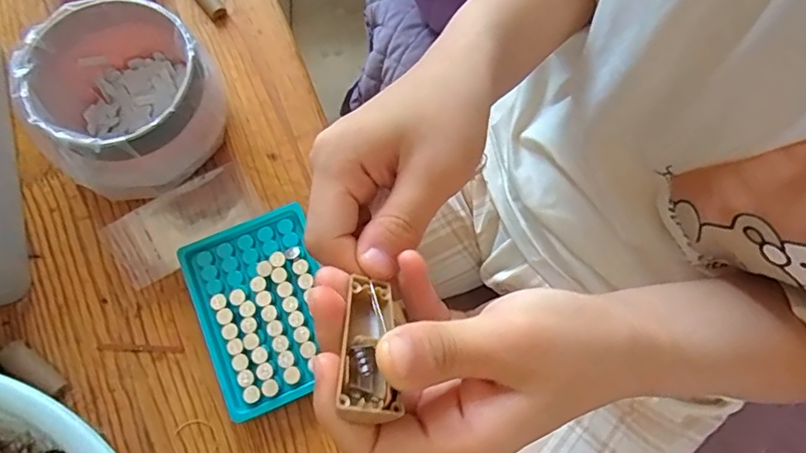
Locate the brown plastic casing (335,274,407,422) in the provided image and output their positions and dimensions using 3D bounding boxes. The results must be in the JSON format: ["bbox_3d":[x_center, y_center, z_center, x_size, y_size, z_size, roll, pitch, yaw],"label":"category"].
[{"bbox_3d":[-0.010,0.040,0.182,0.018,0.013,0.050,3,42,0],"label":"brown plastic casing"}]

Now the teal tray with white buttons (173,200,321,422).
[{"bbox_3d":[-0.100,0.061,0.394,0.090,0.022,0.131,-22,74,-7],"label":"teal tray with white buttons"}]

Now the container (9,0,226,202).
[{"bbox_3d":[-0.198,-0.091,0.404,0.114,0.085,0.121,0,72,-1],"label":"container"}]

